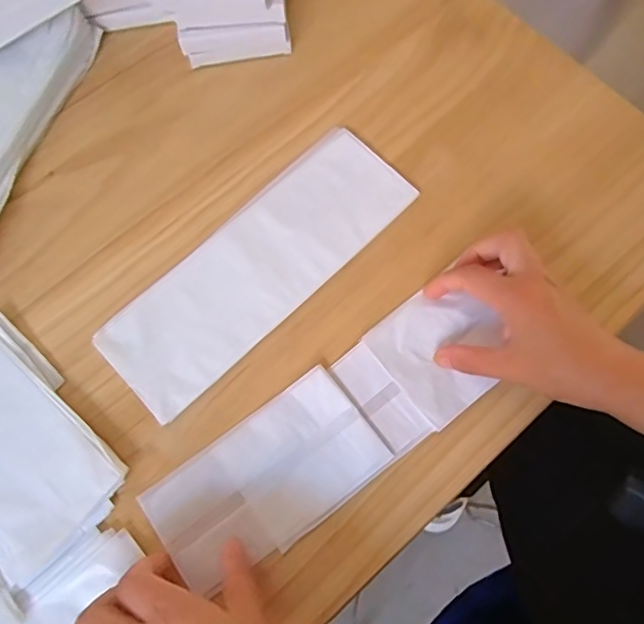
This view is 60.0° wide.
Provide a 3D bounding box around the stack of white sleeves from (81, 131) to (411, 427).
[{"bbox_3d":[-0.045,-0.037,0.414,0.250,0.007,0.085,-42,76,-11],"label":"stack of white sleeves"}]

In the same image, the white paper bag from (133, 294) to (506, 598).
[{"bbox_3d":[0.009,0.079,0.380,0.261,0.008,0.083,-34,74,-8],"label":"white paper bag"}]

